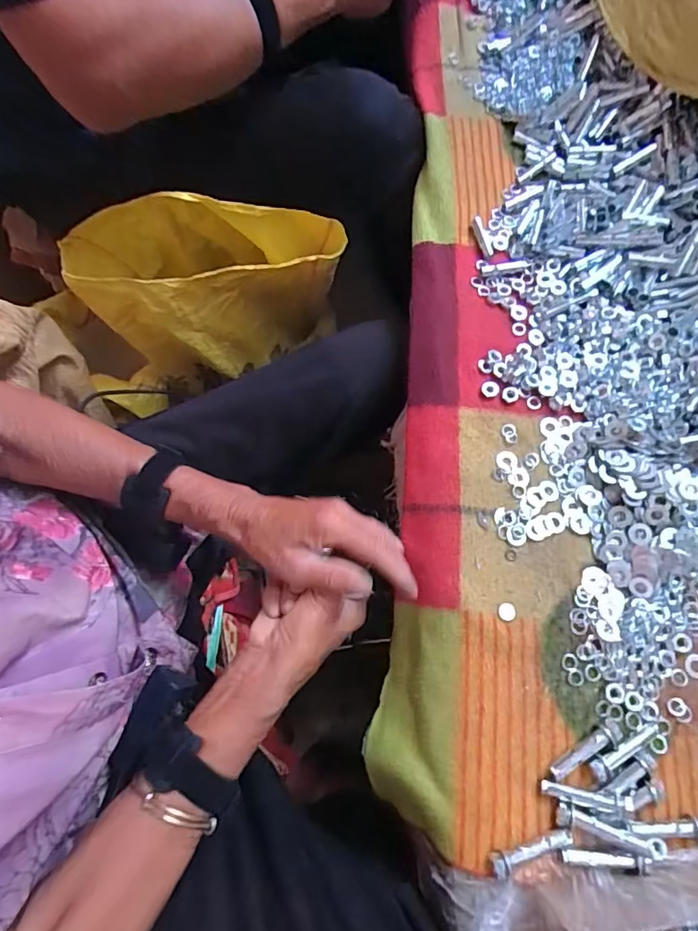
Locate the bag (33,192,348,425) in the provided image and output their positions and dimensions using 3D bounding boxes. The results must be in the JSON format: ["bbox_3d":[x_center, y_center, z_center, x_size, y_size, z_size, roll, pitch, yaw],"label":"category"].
[{"bbox_3d":[-0.182,-0.217,0.642,0.326,0.223,0.191,-23,73,-4],"label":"bag"}]

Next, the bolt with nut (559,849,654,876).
[{"bbox_3d":[0.170,0.262,0.331,0.055,0.006,0.009,3,73,3],"label":"bolt with nut"}]

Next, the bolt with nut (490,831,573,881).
[{"bbox_3d":[0.123,0.261,0.336,0.057,0.009,0.014,-17,73,-3],"label":"bolt with nut"}]

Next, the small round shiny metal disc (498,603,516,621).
[{"bbox_3d":[0.122,0.113,0.385,0.013,0.004,0.013,0,73,2],"label":"small round shiny metal disc"}]

